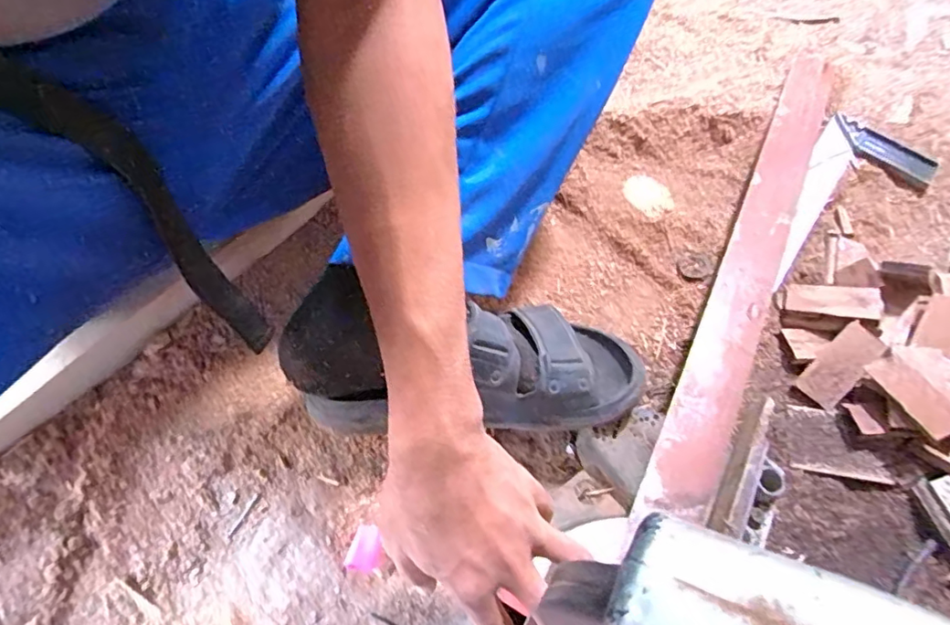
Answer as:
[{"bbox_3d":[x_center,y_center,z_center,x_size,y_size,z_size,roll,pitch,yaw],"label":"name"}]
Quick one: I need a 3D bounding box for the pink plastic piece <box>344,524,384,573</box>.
[{"bbox_3d":[-0.082,0.181,0.427,0.026,0.014,0.031,15,60,4],"label":"pink plastic piece"}]

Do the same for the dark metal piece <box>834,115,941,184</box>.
[{"bbox_3d":[0.472,-0.188,0.650,0.117,0.014,0.044,36,63,15],"label":"dark metal piece"}]

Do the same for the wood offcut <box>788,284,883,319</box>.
[{"bbox_3d":[0.338,-0.012,0.530,0.077,0.012,0.032,8,57,32],"label":"wood offcut"}]

